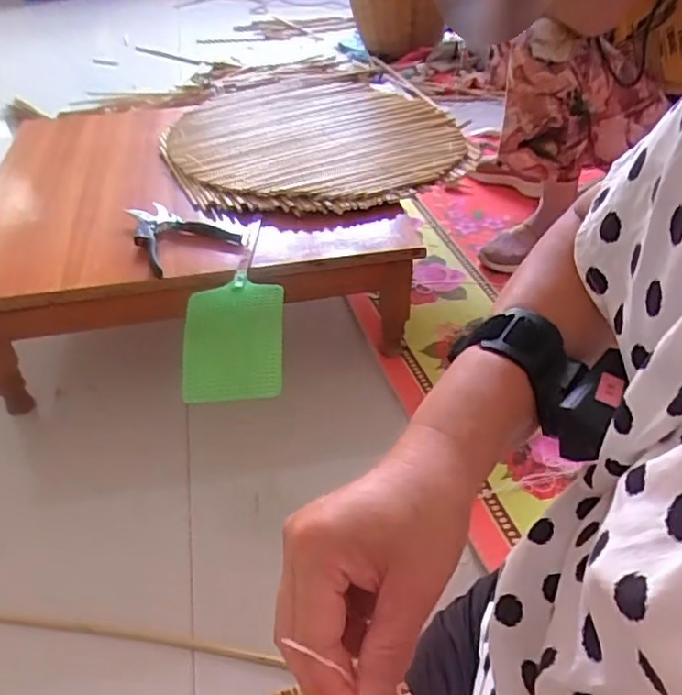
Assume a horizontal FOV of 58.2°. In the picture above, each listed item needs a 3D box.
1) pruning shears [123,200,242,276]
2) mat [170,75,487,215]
[{"bbox_3d":[-0.247,-0.181,0.944,0.144,0.043,0.179,-23,45,-24],"label":"pruning shears"},{"bbox_3d":[-0.041,-0.415,1.213,0.604,0.042,0.595,1,51,-1],"label":"mat"}]

